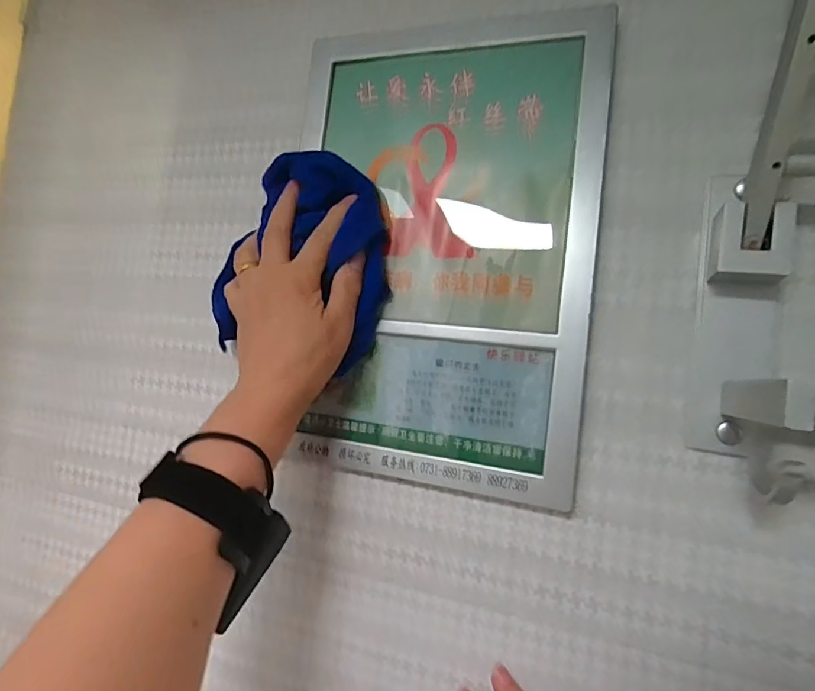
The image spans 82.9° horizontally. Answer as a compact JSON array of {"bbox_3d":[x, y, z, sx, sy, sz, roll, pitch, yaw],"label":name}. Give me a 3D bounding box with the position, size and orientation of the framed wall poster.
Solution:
[{"bbox_3d":[0.022,-0.071,0.320,0.201,0.321,0.017,5,-4,19],"label":"framed wall poster"}]

